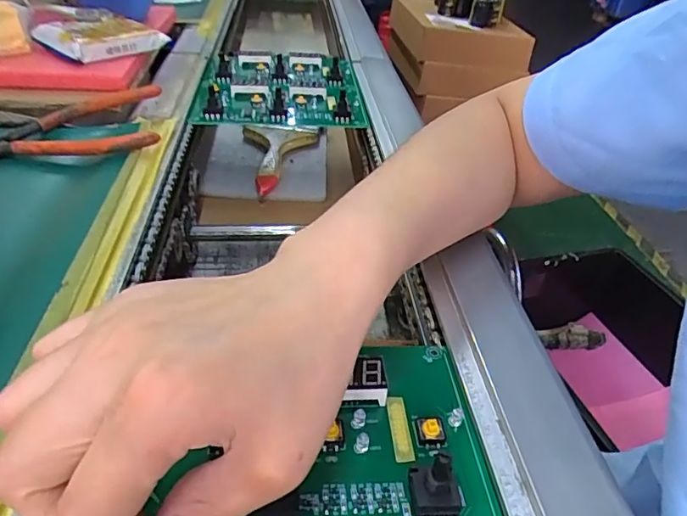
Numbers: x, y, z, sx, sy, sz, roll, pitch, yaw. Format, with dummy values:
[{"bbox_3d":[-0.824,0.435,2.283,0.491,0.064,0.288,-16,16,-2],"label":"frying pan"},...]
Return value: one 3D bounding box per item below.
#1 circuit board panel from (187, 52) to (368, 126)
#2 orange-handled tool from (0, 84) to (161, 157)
[{"bbox_3d":[-0.067,-0.189,0.547,0.165,0.020,0.176,0,37,-6],"label":"circuit board panel"},{"bbox_3d":[-0.227,-0.104,0.411,0.156,0.028,0.097,-4,37,-12],"label":"orange-handled tool"}]

